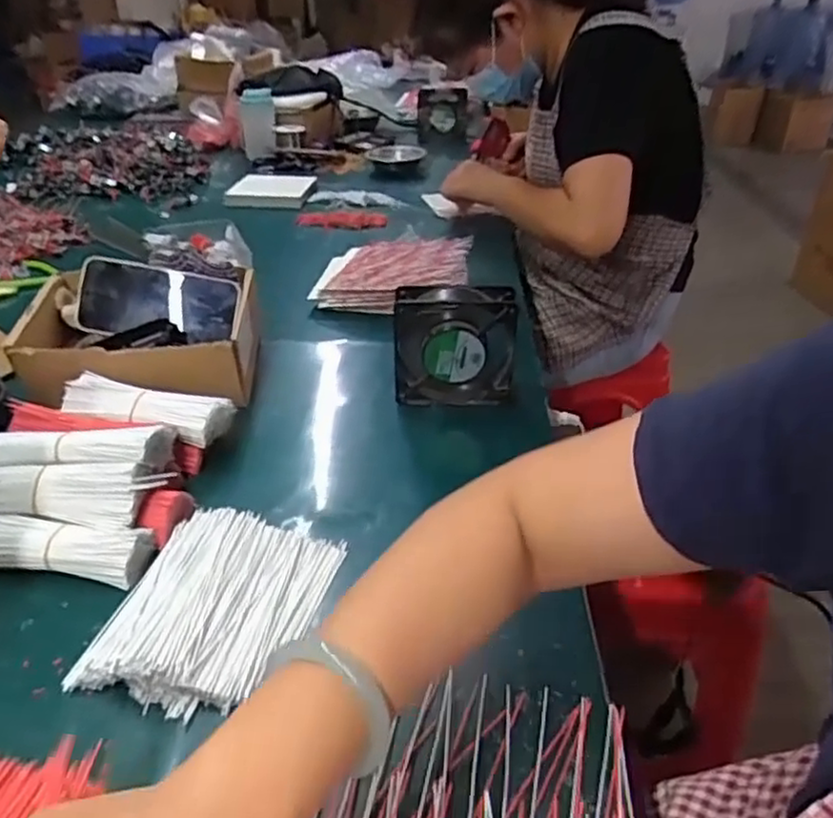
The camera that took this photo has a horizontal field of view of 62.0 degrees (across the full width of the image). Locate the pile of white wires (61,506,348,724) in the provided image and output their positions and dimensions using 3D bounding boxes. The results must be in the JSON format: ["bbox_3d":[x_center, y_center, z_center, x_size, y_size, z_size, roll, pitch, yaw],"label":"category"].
[{"bbox_3d":[-0.141,0.134,0.501,0.133,0.030,0.170,9,32,13],"label":"pile of white wires"}]

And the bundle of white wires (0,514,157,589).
[{"bbox_3d":[-0.280,0.106,0.537,0.150,0.033,0.040,4,31,4],"label":"bundle of white wires"}]

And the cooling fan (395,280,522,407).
[{"bbox_3d":[0.038,-0.059,0.707,0.122,0.125,0.032,-1,31,1],"label":"cooling fan"}]

